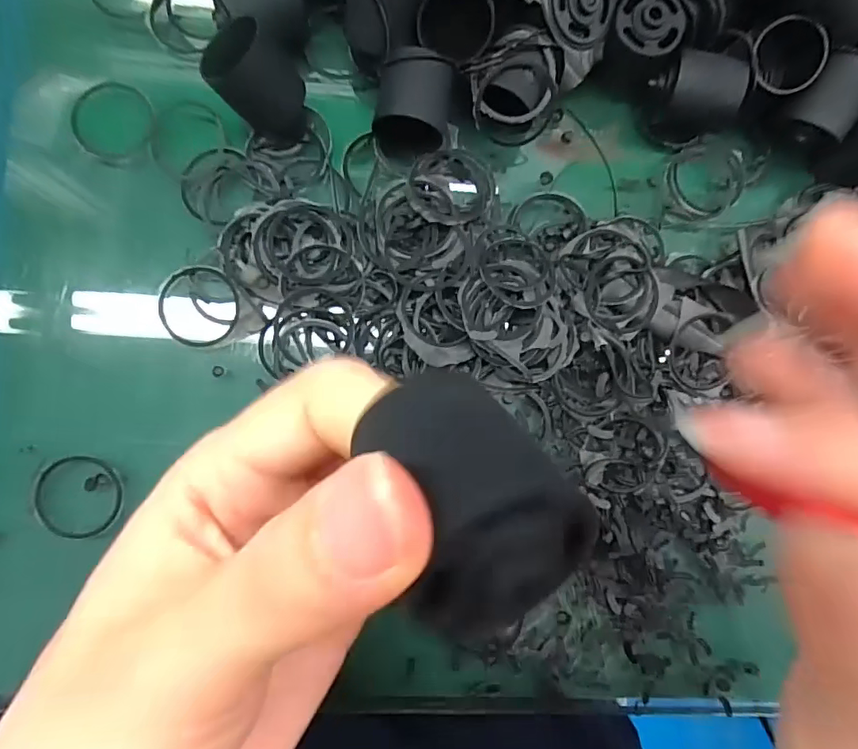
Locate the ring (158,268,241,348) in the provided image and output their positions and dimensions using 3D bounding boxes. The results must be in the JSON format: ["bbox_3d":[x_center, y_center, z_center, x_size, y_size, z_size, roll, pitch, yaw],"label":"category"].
[{"bbox_3d":[-0.097,-0.029,0.220,0.033,0.004,0.034,0,87,-5],"label":"ring"}]

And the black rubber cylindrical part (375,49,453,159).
[{"bbox_3d":[-0.007,-0.112,0.220,0.030,0.027,0.034,7,86,-4],"label":"black rubber cylindrical part"}]

